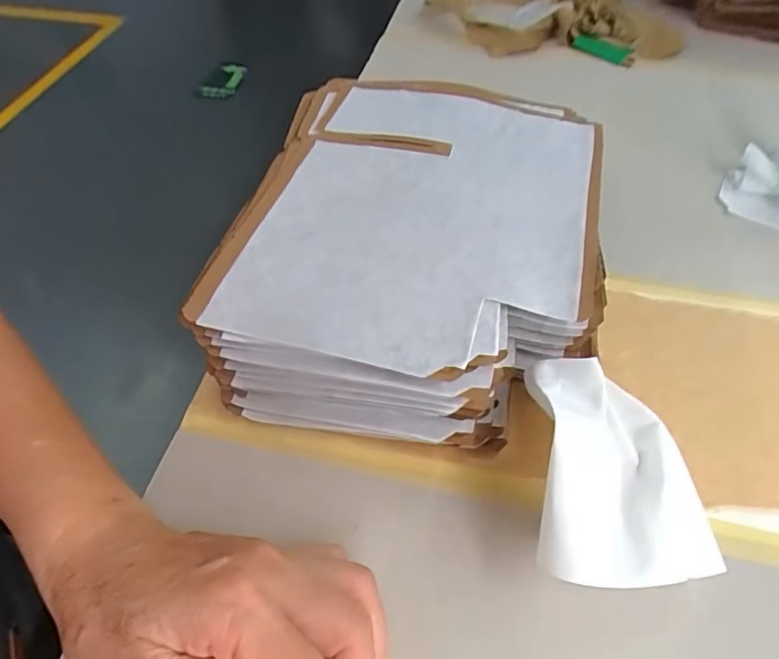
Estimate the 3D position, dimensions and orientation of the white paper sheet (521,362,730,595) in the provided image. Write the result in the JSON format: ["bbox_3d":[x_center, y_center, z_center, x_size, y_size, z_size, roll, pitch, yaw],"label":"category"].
[{"bbox_3d":[0.108,0.065,0.246,0.082,0.032,0.097,1,52,2],"label":"white paper sheet"}]

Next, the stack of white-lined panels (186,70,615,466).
[{"bbox_3d":[0.019,-0.056,0.344,0.201,0.084,0.259,7,52,5],"label":"stack of white-lined panels"}]

